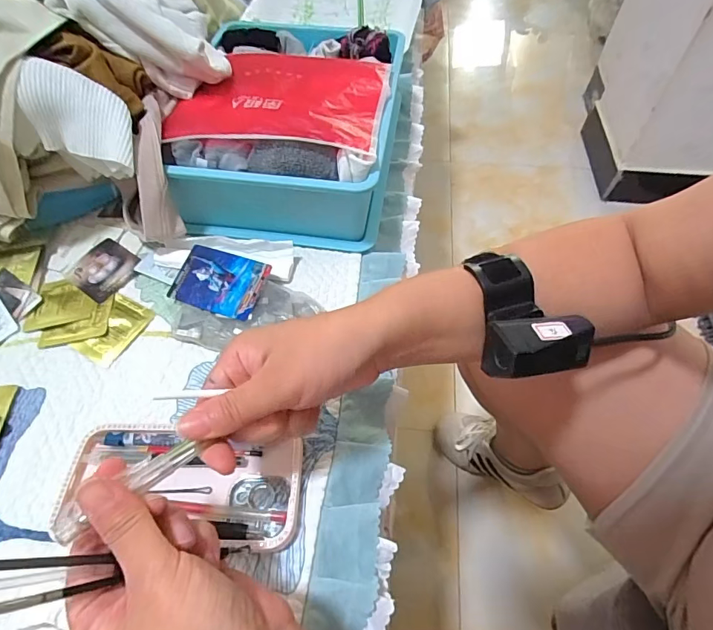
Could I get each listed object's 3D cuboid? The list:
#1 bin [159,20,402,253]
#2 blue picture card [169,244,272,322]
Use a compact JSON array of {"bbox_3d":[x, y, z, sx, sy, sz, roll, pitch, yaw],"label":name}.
[{"bbox_3d":[-0.069,-0.228,0.505,0.228,0.104,0.307,5,57,5],"label":"bin"},{"bbox_3d":[-0.130,-0.032,0.411,0.088,0.008,0.058,17,73,15],"label":"blue picture card"}]

